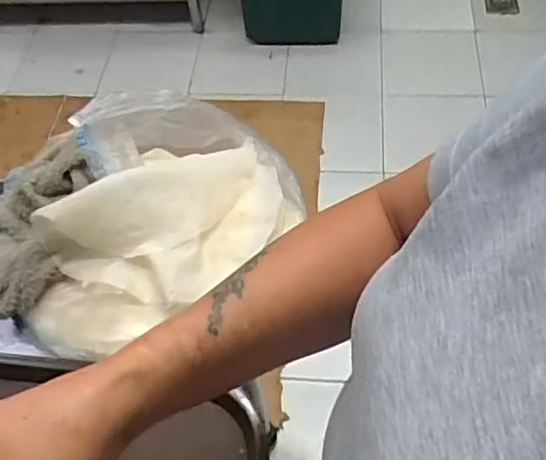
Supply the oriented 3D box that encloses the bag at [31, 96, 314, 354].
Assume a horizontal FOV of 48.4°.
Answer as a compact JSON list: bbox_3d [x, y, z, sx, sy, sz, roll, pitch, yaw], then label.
[{"bbox_3d":[-0.112,-0.019,0.557,0.194,0.091,0.275,31,64,22],"label":"bag"}]

